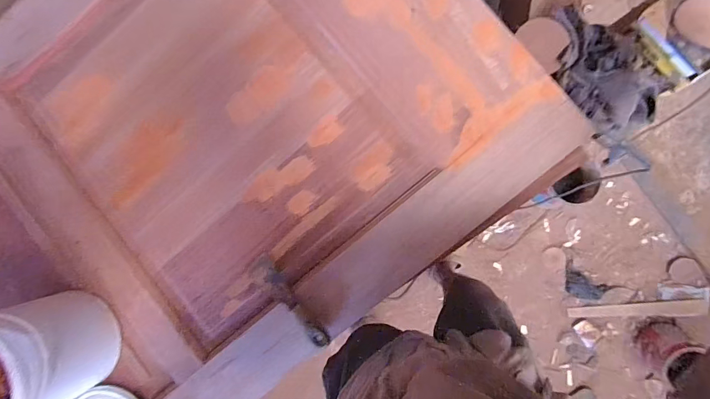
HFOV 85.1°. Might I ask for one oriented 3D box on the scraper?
[{"bbox_3d":[-0.108,0.168,0.628,0.044,0.024,0.173,-44,85,7],"label":"scraper"}]

